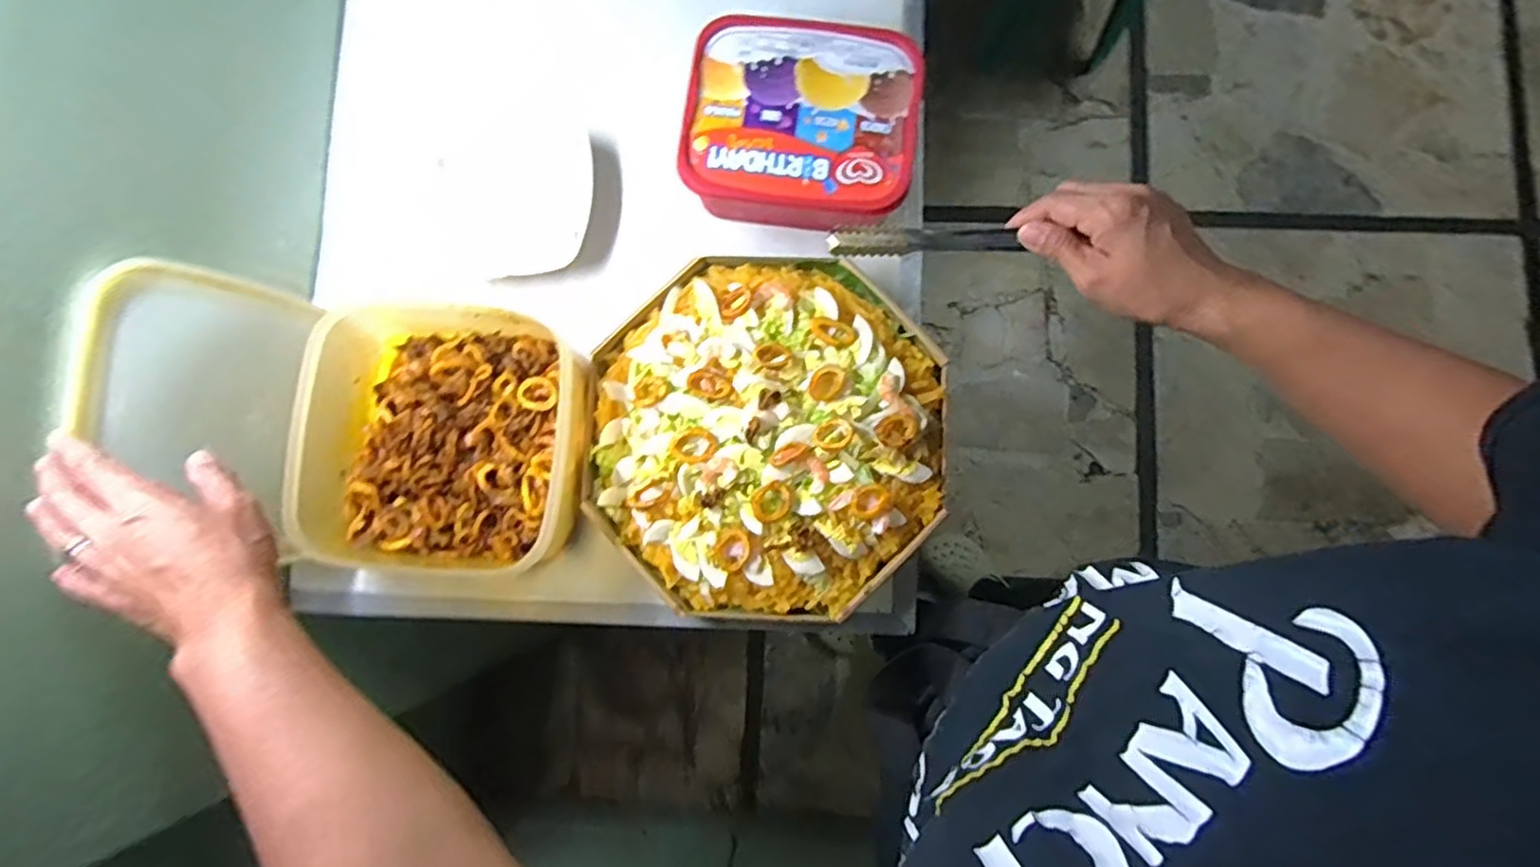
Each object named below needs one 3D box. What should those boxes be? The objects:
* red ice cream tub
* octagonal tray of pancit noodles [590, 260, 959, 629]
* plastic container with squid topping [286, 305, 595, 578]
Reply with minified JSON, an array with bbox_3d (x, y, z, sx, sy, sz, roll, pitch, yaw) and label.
[{"bbox_3d":[0.027,-0.265,0.607,0.197,0.067,0.164,10,83,3],"label":"red ice cream tub"},{"bbox_3d":[-0.004,-0.003,0.576,0.292,0.048,0.304,2,83,3],"label":"octagonal tray of pancit noodles"},{"bbox_3d":[-0.271,0.000,0.578,0.227,0.079,0.225,5,83,3],"label":"plastic container with squid topping"}]

